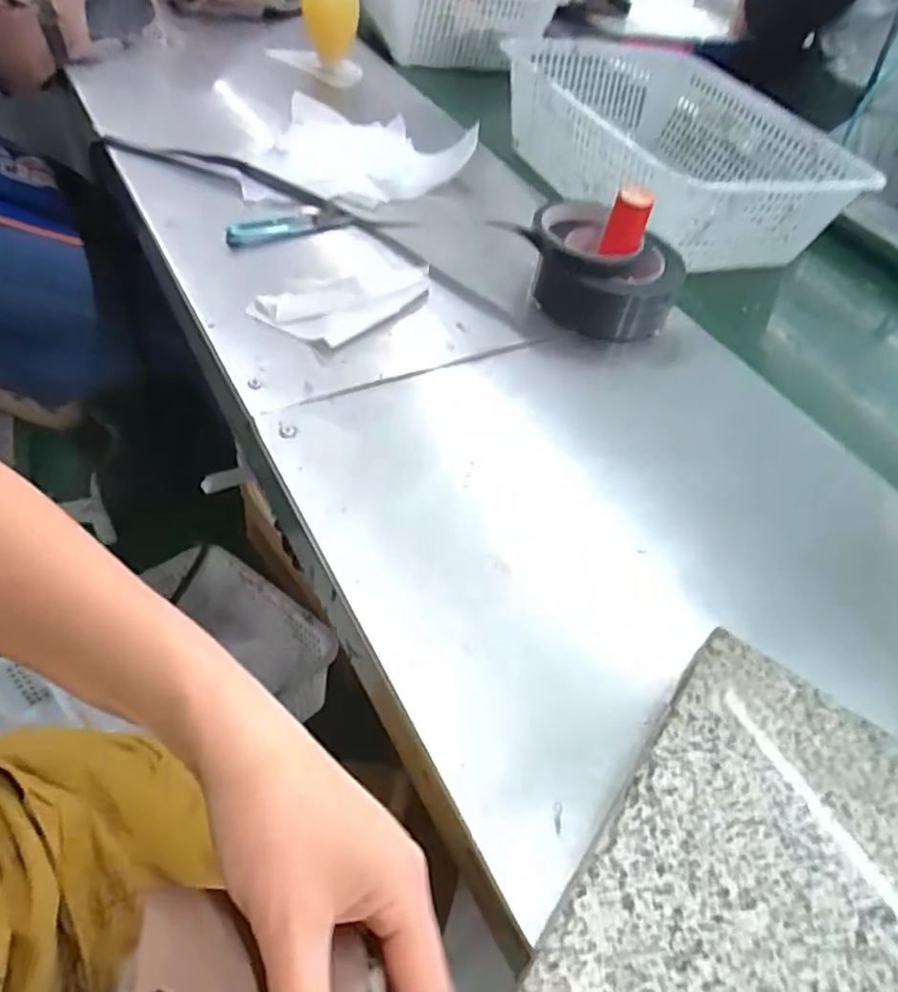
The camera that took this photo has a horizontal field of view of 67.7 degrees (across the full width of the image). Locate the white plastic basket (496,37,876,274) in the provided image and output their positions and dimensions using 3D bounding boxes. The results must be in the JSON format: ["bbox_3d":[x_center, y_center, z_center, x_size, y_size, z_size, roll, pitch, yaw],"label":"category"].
[{"bbox_3d":[0.277,-0.411,0.795,0.318,0.114,0.381,-11,53,-20],"label":"white plastic basket"}]

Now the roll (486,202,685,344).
[{"bbox_3d":[0.136,-0.204,0.580,0.124,0.053,0.130,-21,57,-27],"label":"roll"}]

